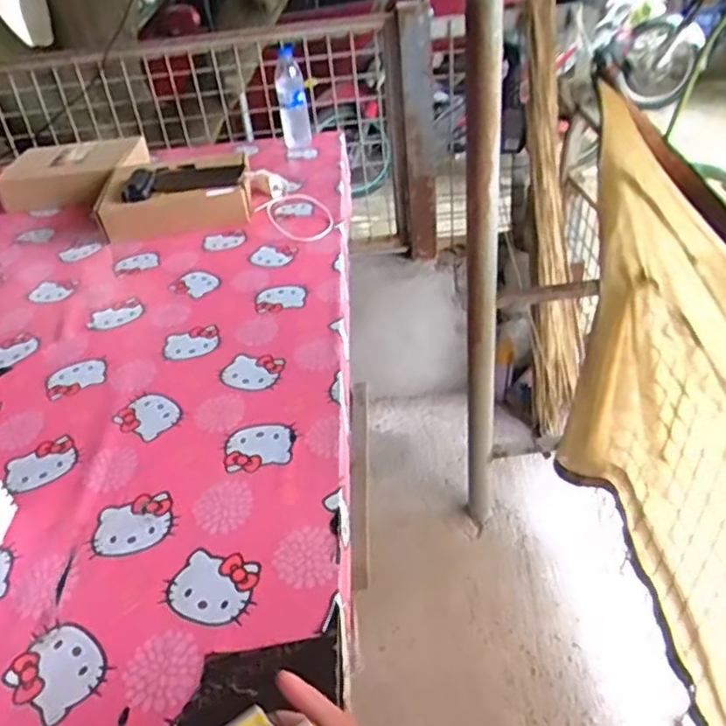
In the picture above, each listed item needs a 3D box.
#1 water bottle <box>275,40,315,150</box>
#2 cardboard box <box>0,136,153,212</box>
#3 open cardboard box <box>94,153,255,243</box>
[{"bbox_3d":[-0.160,-0.596,1.459,0.068,0.201,0.060,-8,37,-1],"label":"water bottle"},{"bbox_3d":[-0.638,-0.429,1.428,0.304,0.078,0.202,-7,37,1],"label":"cardboard box"},{"bbox_3d":[-0.345,-0.324,1.234,0.286,0.086,0.179,-9,37,-3],"label":"open cardboard box"}]

